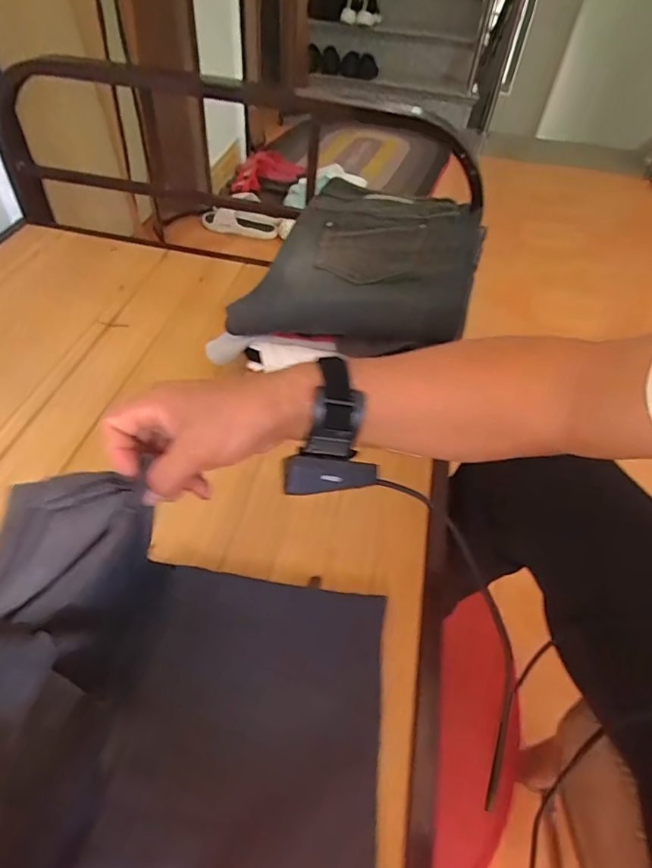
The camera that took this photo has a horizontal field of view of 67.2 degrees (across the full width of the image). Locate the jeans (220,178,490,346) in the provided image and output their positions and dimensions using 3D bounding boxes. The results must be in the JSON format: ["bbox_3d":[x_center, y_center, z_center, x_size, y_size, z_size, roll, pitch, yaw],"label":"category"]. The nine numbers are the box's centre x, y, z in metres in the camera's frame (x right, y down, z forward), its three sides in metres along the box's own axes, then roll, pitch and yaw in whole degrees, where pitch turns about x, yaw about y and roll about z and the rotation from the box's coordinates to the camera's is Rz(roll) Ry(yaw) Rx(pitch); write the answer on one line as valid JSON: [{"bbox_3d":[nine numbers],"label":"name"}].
[{"bbox_3d":[0.055,-0.220,0.616,0.254,0.064,0.299,16,50,8],"label":"jeans"}]

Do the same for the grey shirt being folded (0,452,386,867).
[{"bbox_3d":[-0.088,0.199,0.305,0.262,0.196,0.290,7,50,0],"label":"grey shirt being folded"}]

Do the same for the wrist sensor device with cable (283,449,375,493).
[{"bbox_3d":[0.003,0.028,0.369,0.071,0.027,0.022,-1,6,-14],"label":"wrist sensor device with cable"}]

